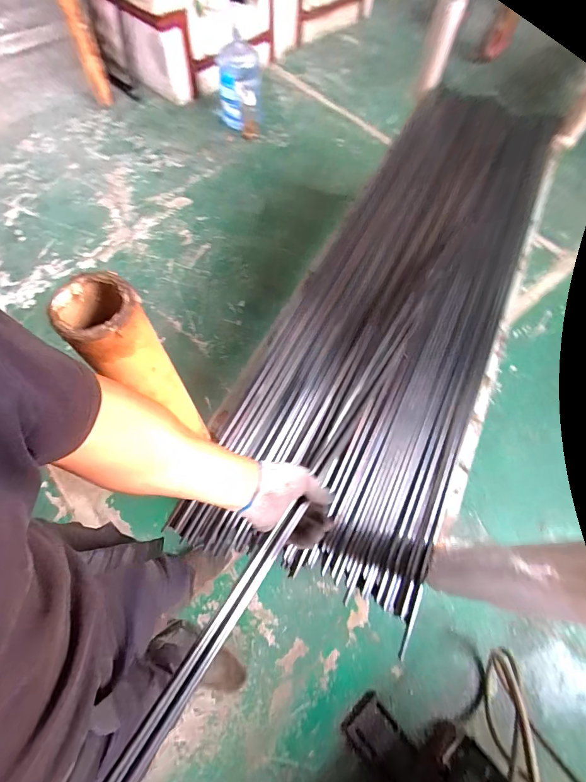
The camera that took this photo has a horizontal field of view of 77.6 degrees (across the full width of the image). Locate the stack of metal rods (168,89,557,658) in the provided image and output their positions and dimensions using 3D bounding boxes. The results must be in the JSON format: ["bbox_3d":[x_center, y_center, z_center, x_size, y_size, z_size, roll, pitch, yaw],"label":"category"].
[{"bbox_3d":[0.309,-0.283,1.011,0.550,0.109,1.578,24,66,9],"label":"stack of metal rods"}]

